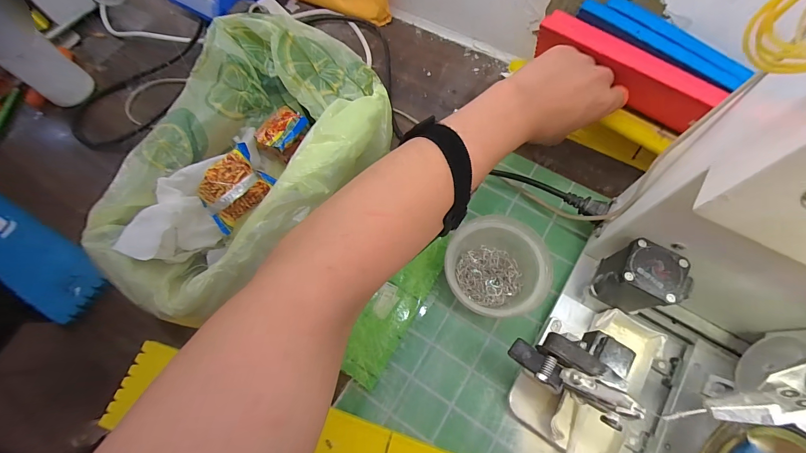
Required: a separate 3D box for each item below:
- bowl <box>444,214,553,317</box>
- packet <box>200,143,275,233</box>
[{"bbox_3d":[0.093,0.043,0.350,0.096,0.049,0.097,-1,69,3],"label":"bowl"},{"bbox_3d":[-0.163,-0.039,0.329,0.042,0.047,0.076,34,74,15],"label":"packet"}]

